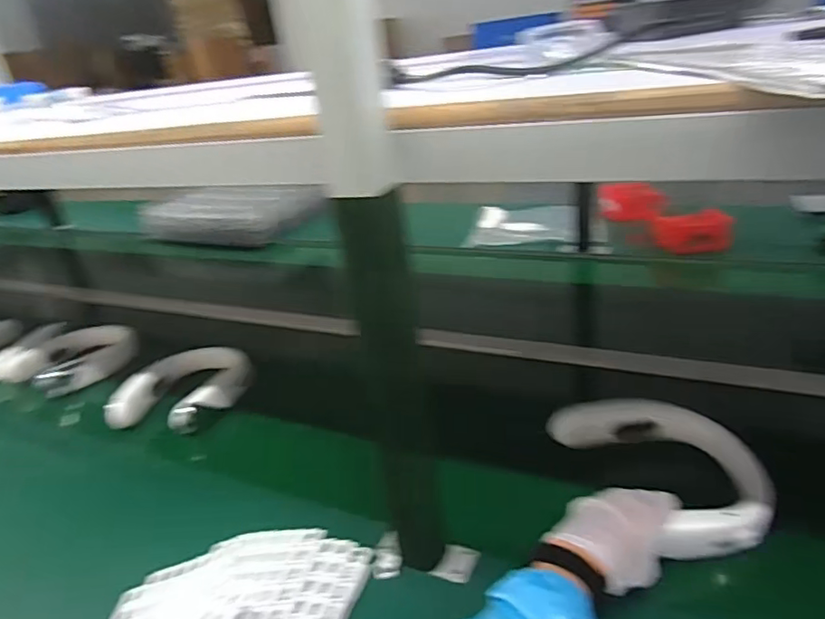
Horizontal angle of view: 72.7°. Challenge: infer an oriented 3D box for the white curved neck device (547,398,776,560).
[{"bbox_3d":[0.280,0.175,0.636,0.192,0.044,0.223,-15,27,-14],"label":"white curved neck device"}]

